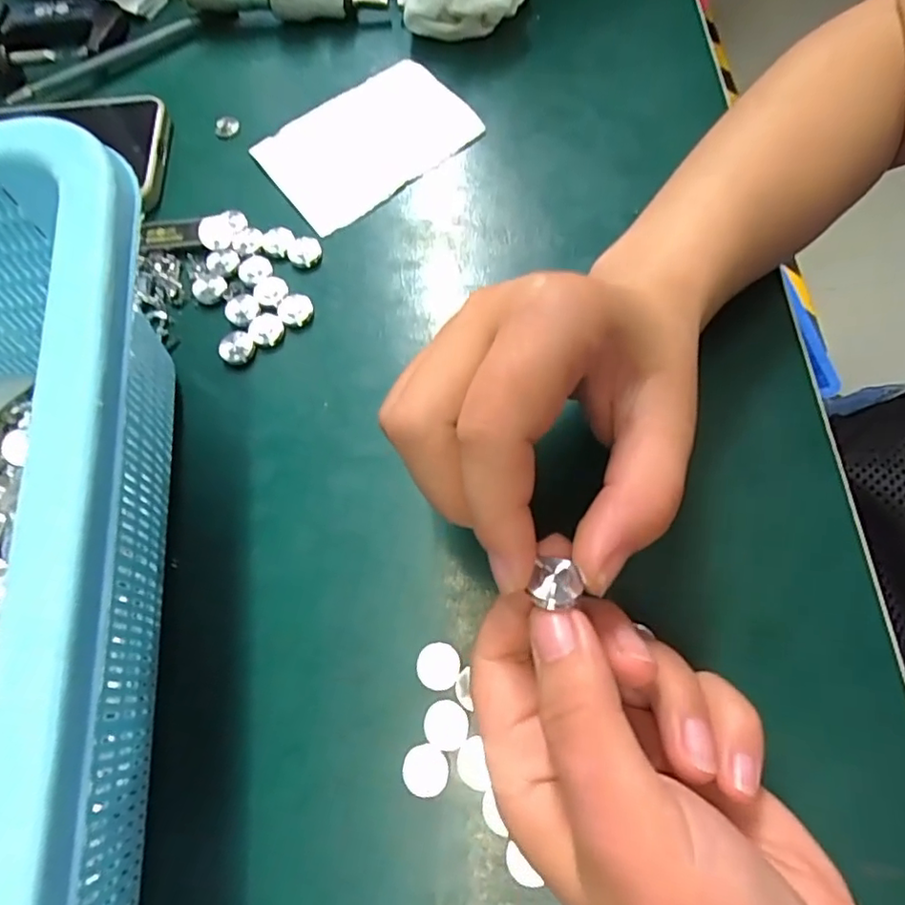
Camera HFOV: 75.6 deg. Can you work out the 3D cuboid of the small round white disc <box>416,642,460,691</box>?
[{"bbox_3d":[-0.005,0.077,0.209,0.015,0.004,0.015,-2,69,5],"label":"small round white disc"}]

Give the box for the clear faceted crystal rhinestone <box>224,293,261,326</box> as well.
[{"bbox_3d":[-0.099,-0.067,0.274,0.017,0.004,0.015,31,75,16],"label":"clear faceted crystal rhinestone"}]

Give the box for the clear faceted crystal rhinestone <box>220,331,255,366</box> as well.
[{"bbox_3d":[-0.099,-0.048,0.266,0.017,0.004,0.014,20,72,12],"label":"clear faceted crystal rhinestone"}]

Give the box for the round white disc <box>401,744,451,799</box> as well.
[{"bbox_3d":[-0.009,0.106,0.196,0.015,0.004,0.015,-2,69,5],"label":"round white disc"}]

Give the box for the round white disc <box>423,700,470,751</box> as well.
[{"bbox_3d":[-0.002,0.094,0.201,0.015,0.004,0.015,-2,69,5],"label":"round white disc"}]

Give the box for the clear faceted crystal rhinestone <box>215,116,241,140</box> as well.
[{"bbox_3d":[-0.124,-0.179,0.321,0.014,0.006,0.010,-31,69,-7],"label":"clear faceted crystal rhinestone"}]

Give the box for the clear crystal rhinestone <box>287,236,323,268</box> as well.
[{"bbox_3d":[-0.072,-0.098,0.283,0.015,0.006,0.013,14,71,10],"label":"clear crystal rhinestone"}]

